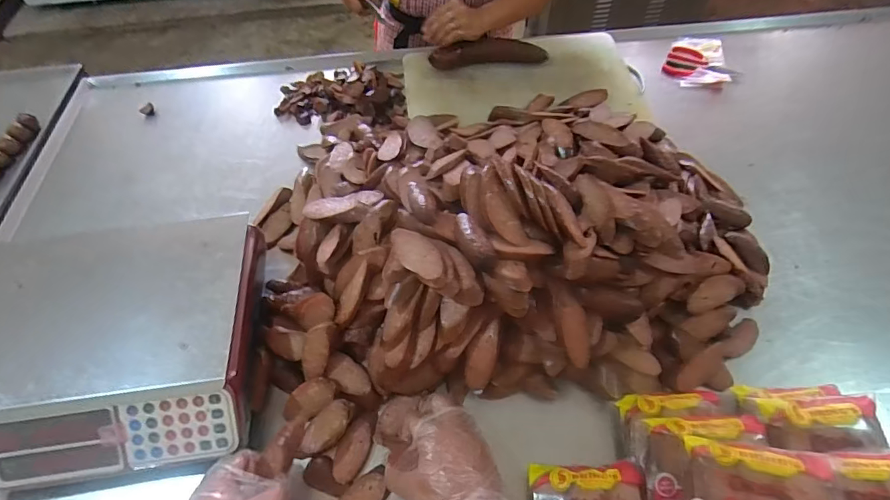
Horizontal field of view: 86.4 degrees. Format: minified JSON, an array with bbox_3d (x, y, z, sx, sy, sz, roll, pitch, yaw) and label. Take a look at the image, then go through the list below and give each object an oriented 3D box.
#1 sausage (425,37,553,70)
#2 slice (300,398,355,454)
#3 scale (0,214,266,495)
[{"bbox_3d":[0.088,-0.396,0.956,0.233,0.034,0.047,-1,57,2],"label":"sausage"},{"bbox_3d":[-0.149,0.226,0.605,0.041,0.008,0.079,43,84,18],"label":"slice"},{"bbox_3d":[-0.441,0.127,0.622,0.361,0.106,0.312,-7,57,-2],"label":"scale"}]

